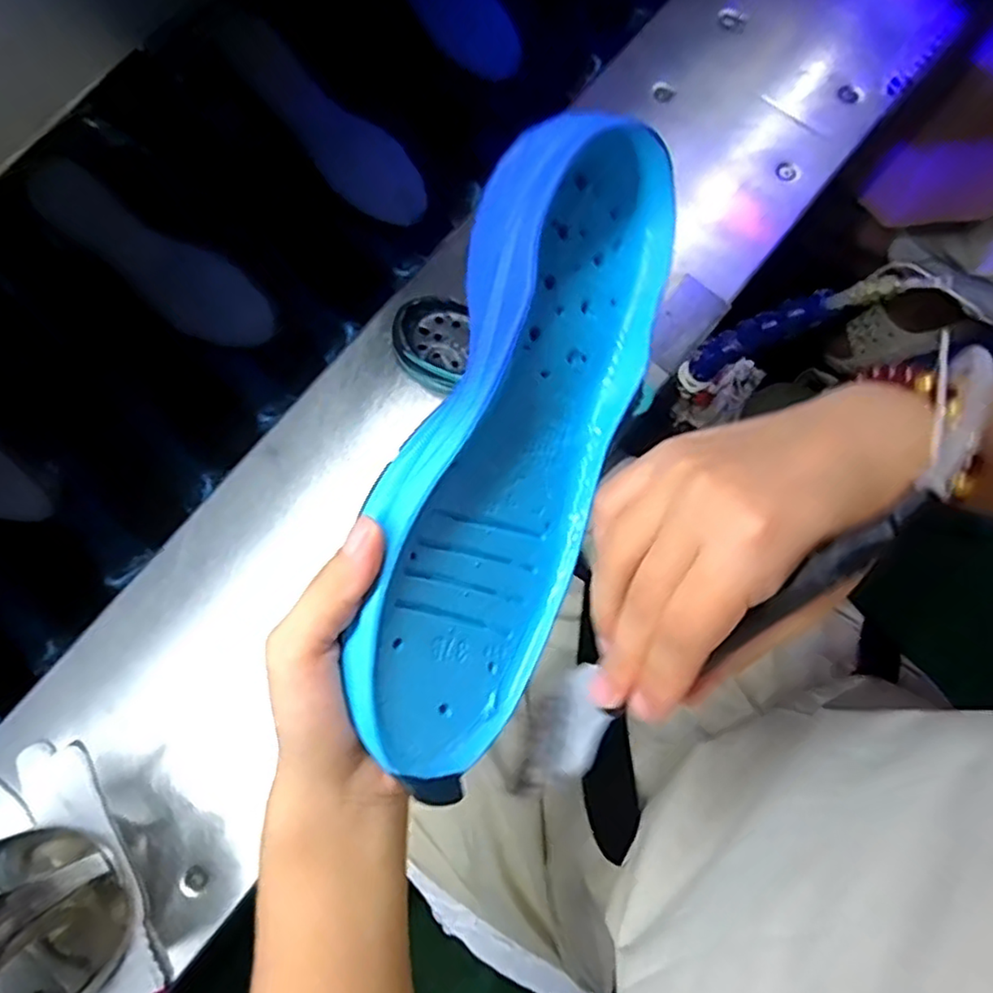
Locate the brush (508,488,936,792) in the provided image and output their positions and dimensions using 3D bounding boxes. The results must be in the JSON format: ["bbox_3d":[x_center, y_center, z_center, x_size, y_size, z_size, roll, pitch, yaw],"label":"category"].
[{"bbox_3d":[0.060,0.054,0.217,0.026,0.028,0.170,49,124,9],"label":"brush"}]

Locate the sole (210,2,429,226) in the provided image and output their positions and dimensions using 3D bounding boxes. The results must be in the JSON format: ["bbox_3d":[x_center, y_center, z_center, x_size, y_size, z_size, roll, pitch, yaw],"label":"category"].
[{"bbox_3d":[-0.162,-0.353,0.612,0.233,0.025,0.072,42,81,-15],"label":"sole"}]

